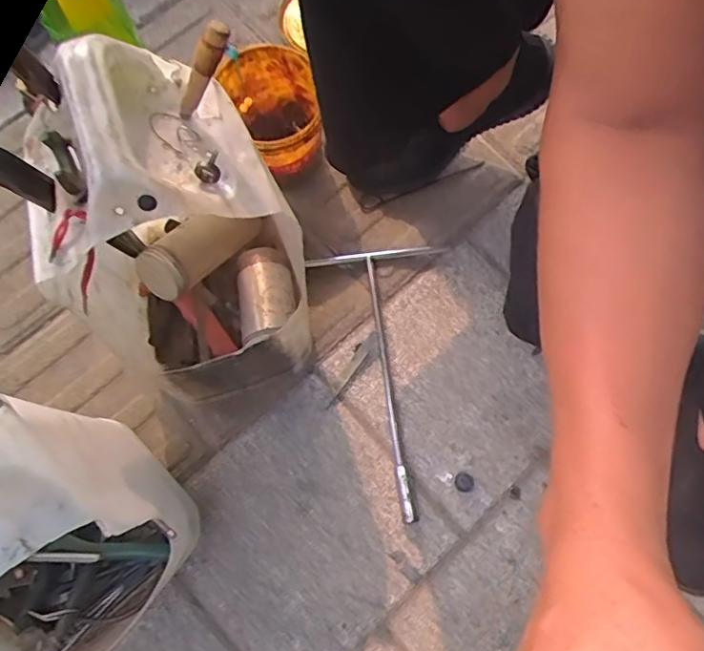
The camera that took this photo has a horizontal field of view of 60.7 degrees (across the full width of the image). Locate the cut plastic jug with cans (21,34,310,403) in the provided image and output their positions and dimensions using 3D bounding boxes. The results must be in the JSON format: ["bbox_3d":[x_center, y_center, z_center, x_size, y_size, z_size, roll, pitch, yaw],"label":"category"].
[{"bbox_3d":[-0.154,-0.053,0.547,0.196,0.352,0.204,0,75,0],"label":"cut plastic jug with cans"}]

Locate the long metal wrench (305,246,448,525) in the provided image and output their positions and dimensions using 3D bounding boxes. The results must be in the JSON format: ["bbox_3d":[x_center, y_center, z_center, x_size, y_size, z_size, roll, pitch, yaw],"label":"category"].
[{"bbox_3d":[0.050,0.060,0.685,0.162,0.016,0.311,-7,75,-2],"label":"long metal wrench"}]

